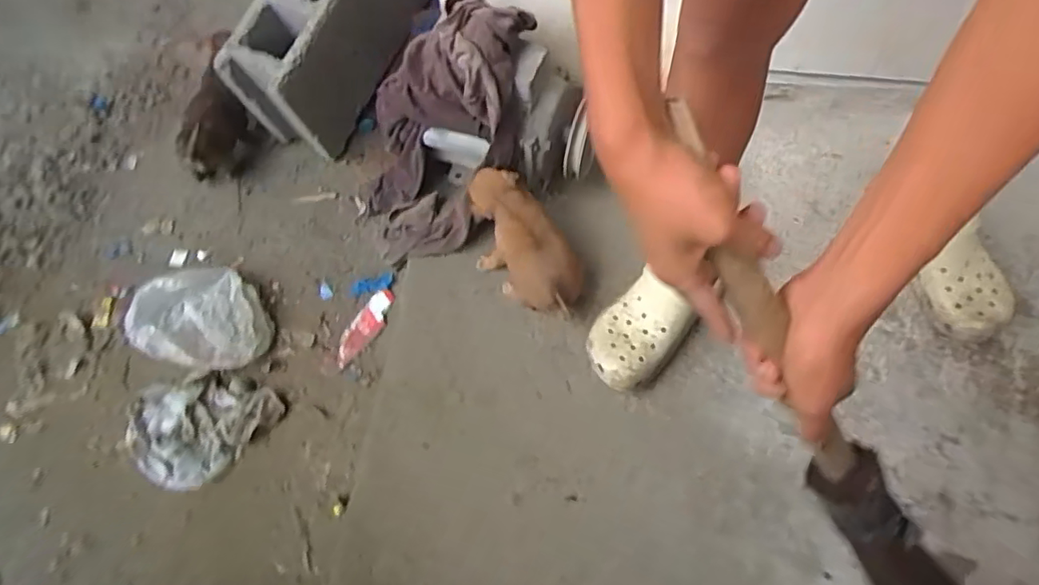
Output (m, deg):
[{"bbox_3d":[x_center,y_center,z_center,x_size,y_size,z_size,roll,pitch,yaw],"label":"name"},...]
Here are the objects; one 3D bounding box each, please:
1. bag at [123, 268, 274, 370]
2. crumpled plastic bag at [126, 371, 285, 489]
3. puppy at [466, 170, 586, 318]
[{"bbox_3d":[-0.462,0.041,0.851,0.162,0.084,0.157,34,68,20],"label":"bag"},{"bbox_3d":[-0.447,0.177,0.817,0.158,0.044,0.170,34,68,20],"label":"crumpled plastic bag"},{"bbox_3d":[0.006,-0.063,0.813,0.087,0.137,0.197,-39,68,-16],"label":"puppy"}]

